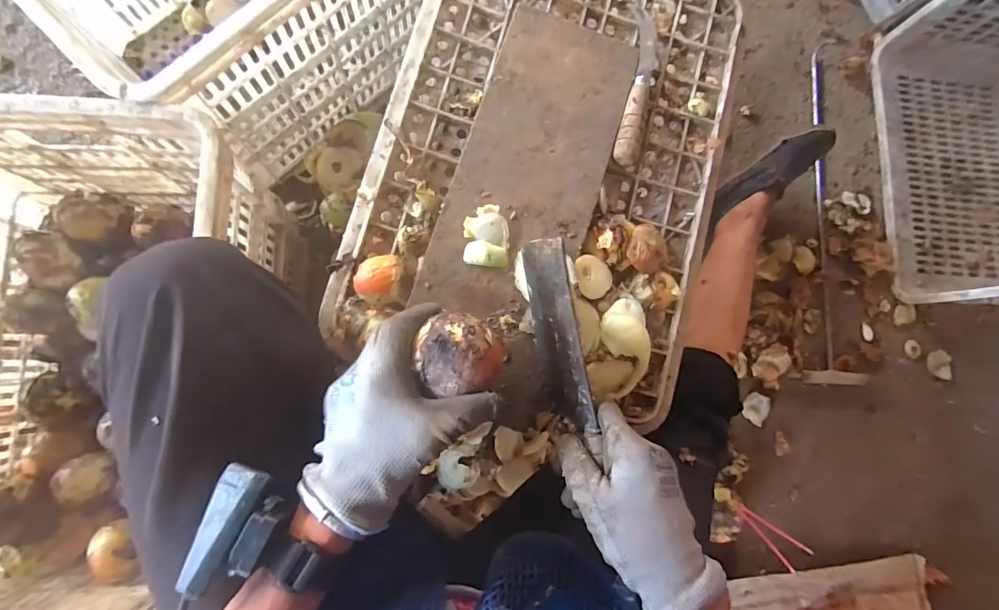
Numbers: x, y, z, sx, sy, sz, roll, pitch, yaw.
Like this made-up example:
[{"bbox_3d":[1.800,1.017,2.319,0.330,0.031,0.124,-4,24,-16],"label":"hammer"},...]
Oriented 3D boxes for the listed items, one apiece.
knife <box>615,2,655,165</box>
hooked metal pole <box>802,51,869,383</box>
[{"bbox_3d":[0.141,-0.224,0.458,0.031,0.028,0.166,10,83,-6],"label":"knife"},{"bbox_3d":[0.591,-0.175,0.790,0.105,0.017,0.631,3,84,-7],"label":"hooked metal pole"}]

